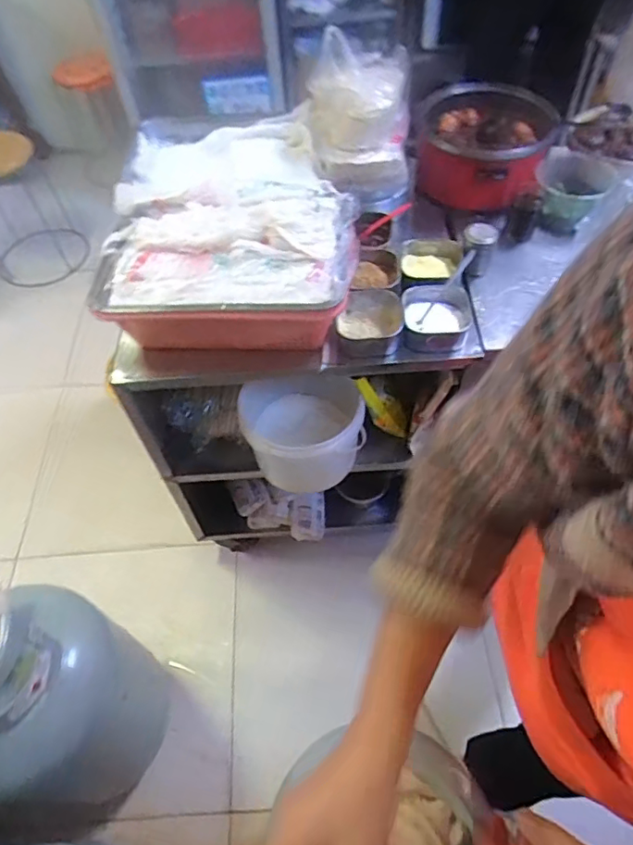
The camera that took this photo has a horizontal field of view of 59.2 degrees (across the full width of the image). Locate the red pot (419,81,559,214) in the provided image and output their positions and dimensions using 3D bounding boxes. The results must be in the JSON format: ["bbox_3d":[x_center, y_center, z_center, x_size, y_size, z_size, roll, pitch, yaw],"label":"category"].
[{"bbox_3d":[0.319,-0.530,1.059,0.230,0.132,0.270,9,55,9],"label":"red pot"}]

